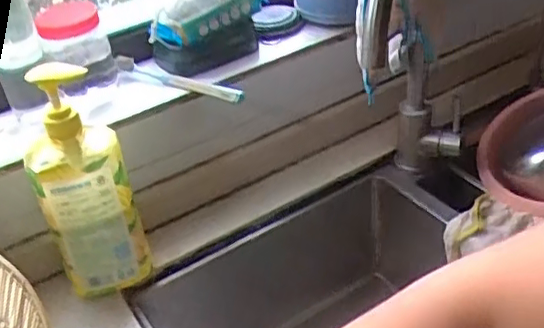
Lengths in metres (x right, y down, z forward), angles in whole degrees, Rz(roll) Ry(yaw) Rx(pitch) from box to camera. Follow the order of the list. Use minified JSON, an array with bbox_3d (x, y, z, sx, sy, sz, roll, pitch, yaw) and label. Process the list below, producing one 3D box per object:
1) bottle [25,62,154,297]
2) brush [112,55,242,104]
[{"bbox_3d":[-0.199,0.020,0.656,0.096,0.259,0.063,-23,39,-22],"label":"bottle"},{"bbox_3d":[-0.117,-0.102,0.757,0.192,0.027,0.019,17,41,29],"label":"brush"}]

